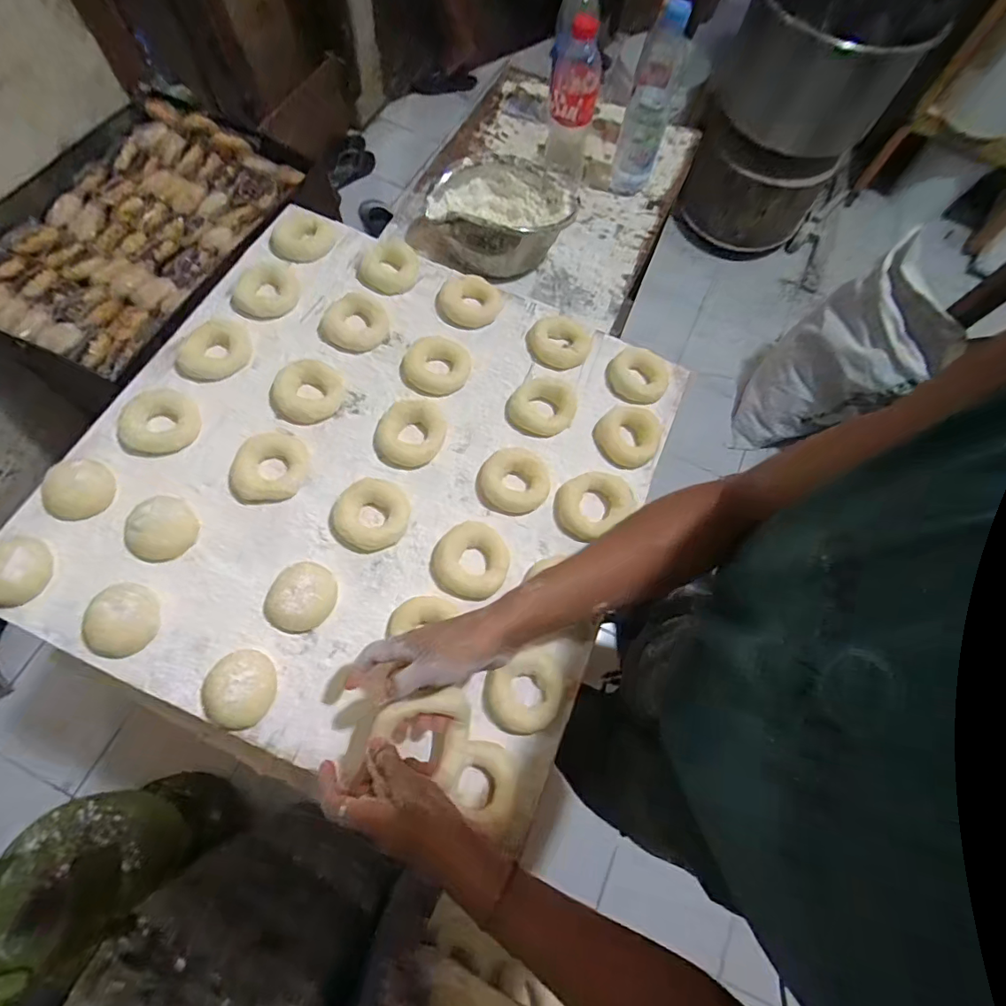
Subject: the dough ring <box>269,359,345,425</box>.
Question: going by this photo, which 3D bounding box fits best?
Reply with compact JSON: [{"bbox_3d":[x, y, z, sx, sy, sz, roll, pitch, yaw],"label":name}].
[{"bbox_3d":[-0.218,-0.124,0.552,0.068,0.020,0.076,33,72,10],"label":"dough ring"}]

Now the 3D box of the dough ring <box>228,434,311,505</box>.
[{"bbox_3d":[-0.242,-0.037,0.518,0.067,0.018,0.079,9,70,2],"label":"dough ring"}]

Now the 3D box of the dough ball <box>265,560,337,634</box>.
[{"bbox_3d":[-0.193,0.089,0.473,0.058,0.023,0.065,27,71,8],"label":"dough ball"}]

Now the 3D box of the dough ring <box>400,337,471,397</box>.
[{"bbox_3d":[-0.078,-0.160,0.583,0.075,0.010,0.078,1,70,-2],"label":"dough ring"}]

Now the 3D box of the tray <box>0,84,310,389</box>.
[{"bbox_3d":[-0.794,-0.602,1.055,0.469,0.060,0.679,26,71,8],"label":"tray"}]

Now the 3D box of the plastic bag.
[{"bbox_3d":[0.905,-0.366,1.367,0.360,0.520,0.382,-42,77,-18],"label":"plastic bag"}]

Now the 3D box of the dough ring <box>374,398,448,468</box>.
[{"bbox_3d":[-0.101,-0.078,0.548,0.073,0.019,0.084,23,71,7],"label":"dough ring"}]

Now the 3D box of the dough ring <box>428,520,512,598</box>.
[{"bbox_3d":[-0.032,0.059,0.505,0.072,0.021,0.076,1,70,-2],"label":"dough ring"}]

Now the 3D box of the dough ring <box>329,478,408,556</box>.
[{"bbox_3d":[-0.137,0.013,0.516,0.075,0.018,0.077,1,70,-2],"label":"dough ring"}]

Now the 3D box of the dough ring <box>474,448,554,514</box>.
[{"bbox_3d":[0.013,-0.024,0.538,0.079,0.015,0.070,-40,76,-15],"label":"dough ring"}]

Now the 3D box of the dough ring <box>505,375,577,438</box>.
[{"bbox_3d":[0.046,-0.114,0.574,0.074,0.014,0.077,1,70,-2],"label":"dough ring"}]

